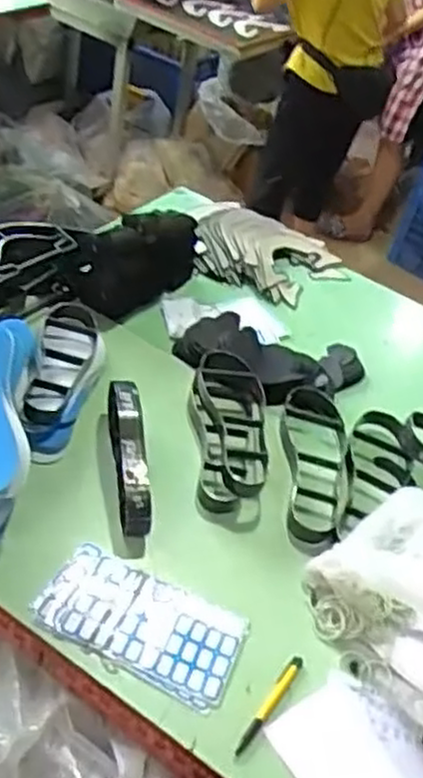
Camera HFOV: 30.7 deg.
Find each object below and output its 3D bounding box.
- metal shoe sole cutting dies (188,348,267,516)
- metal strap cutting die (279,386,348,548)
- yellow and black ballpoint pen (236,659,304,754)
[{"bbox_3d":[0.023,0.058,1.133,0.110,0.059,0.271,4,46,-1],"label":"metal shoe sole cutting dies"},{"bbox_3d":[0.157,0.108,1.143,0.098,0.032,0.296,2,46,-2],"label":"metal strap cutting die"},{"bbox_3d":[0.066,0.354,0.864,0.013,0.011,0.139,29,50,22],"label":"yellow and black ballpoint pen"}]

